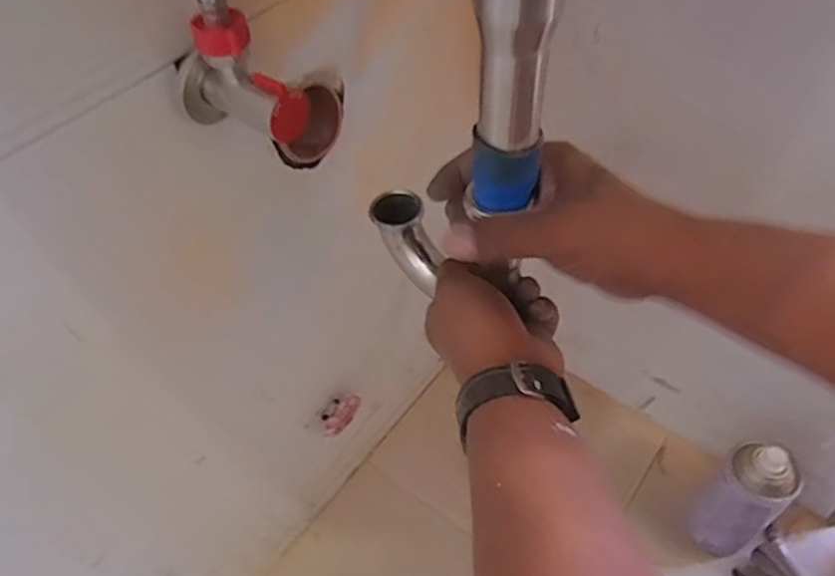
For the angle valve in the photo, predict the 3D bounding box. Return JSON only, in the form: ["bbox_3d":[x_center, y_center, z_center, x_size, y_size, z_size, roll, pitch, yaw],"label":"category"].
[{"bbox_3d":[-0.093,-0.109,0.318,0.075,0.059,0.032,20,55,21],"label":"angle valve"}]

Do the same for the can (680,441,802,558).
[{"bbox_3d":[0.327,0.215,0.619,0.063,0.178,0.060,-3,50,4],"label":"can"}]

